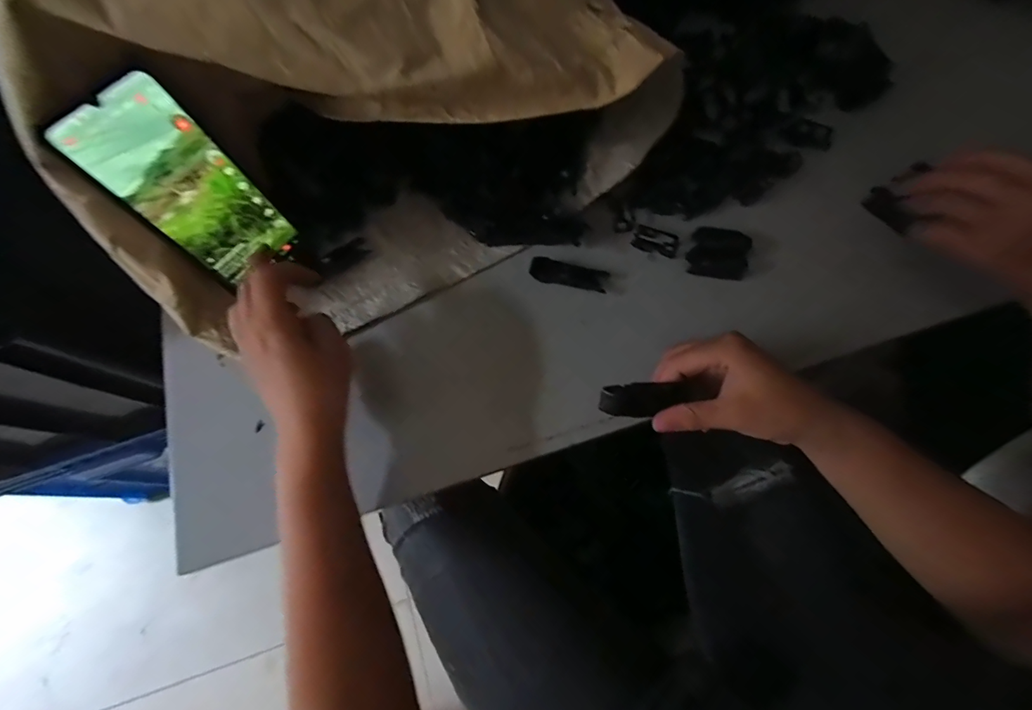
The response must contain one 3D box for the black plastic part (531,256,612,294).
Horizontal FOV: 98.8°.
[{"bbox_3d":[0.046,-0.070,0.386,0.067,0.007,0.020,12,73,5],"label":"black plastic part"}]

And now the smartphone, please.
[{"bbox_3d":[-0.234,-0.116,0.329,0.005,0.152,0.073,31,72,35],"label":"smartphone"}]

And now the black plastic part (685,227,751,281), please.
[{"bbox_3d":[0.178,-0.090,0.388,0.050,0.009,0.047,14,74,5],"label":"black plastic part"}]

